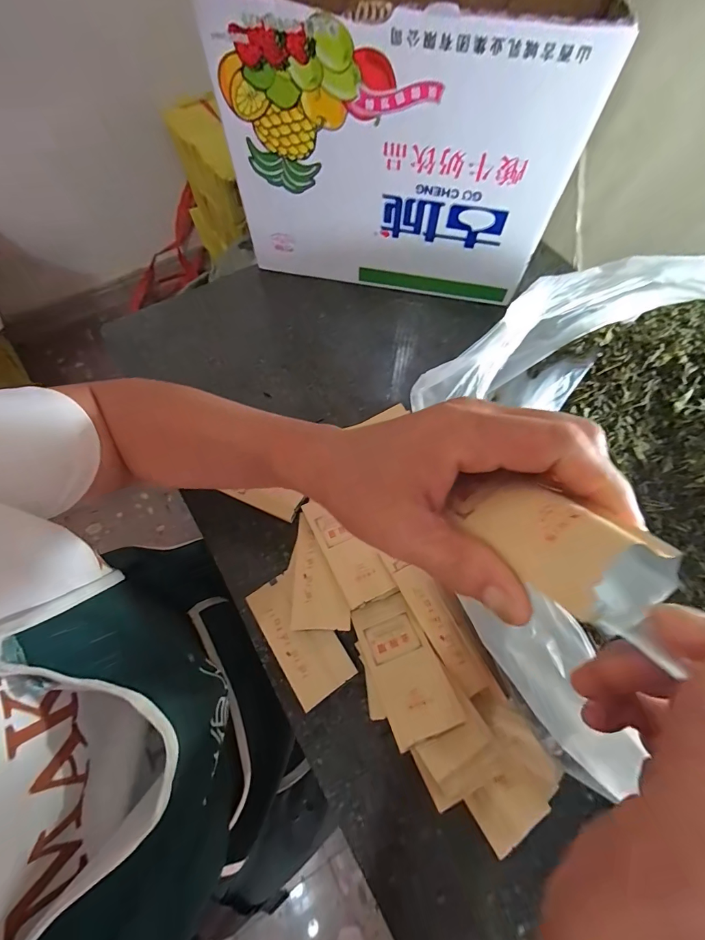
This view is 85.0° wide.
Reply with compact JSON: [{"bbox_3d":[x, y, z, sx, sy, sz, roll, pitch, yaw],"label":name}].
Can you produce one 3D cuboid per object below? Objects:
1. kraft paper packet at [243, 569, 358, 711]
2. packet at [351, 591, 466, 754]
[{"bbox_3d":[-0.048,0.145,0.340,0.051,0.013,0.107,-32,70,-14],"label":"kraft paper packet"},{"bbox_3d":[0.039,0.154,0.309,0.051,0.010,0.110,-19,41,-9],"label":"packet"}]

